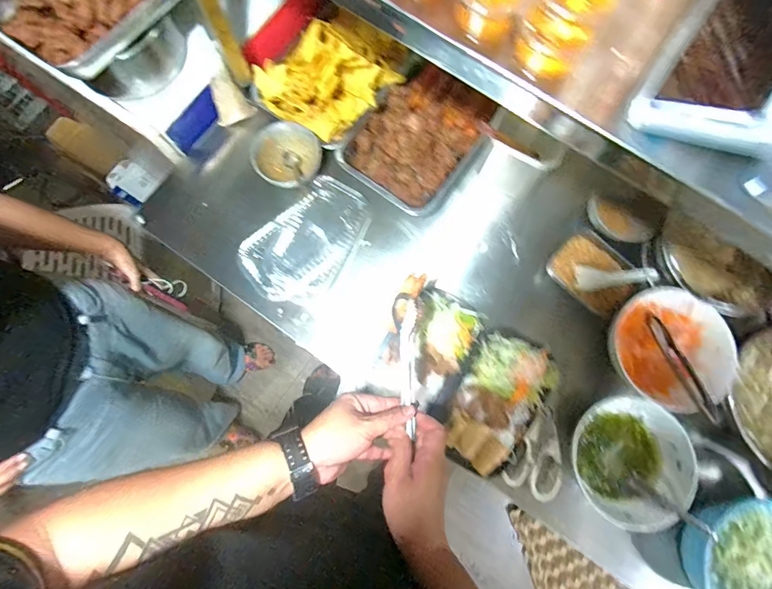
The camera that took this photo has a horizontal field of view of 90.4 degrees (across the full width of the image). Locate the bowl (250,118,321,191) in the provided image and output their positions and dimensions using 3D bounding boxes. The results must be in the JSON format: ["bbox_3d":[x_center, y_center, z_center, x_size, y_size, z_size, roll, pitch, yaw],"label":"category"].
[{"bbox_3d":[-0.169,-0.237,0.670,0.110,0.063,0.111,0,79,0],"label":"bowl"}]

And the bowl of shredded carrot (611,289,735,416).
[{"bbox_3d":[0.437,0.080,0.596,0.165,0.066,0.175,0,79,0],"label":"bowl of shredded carrot"}]

